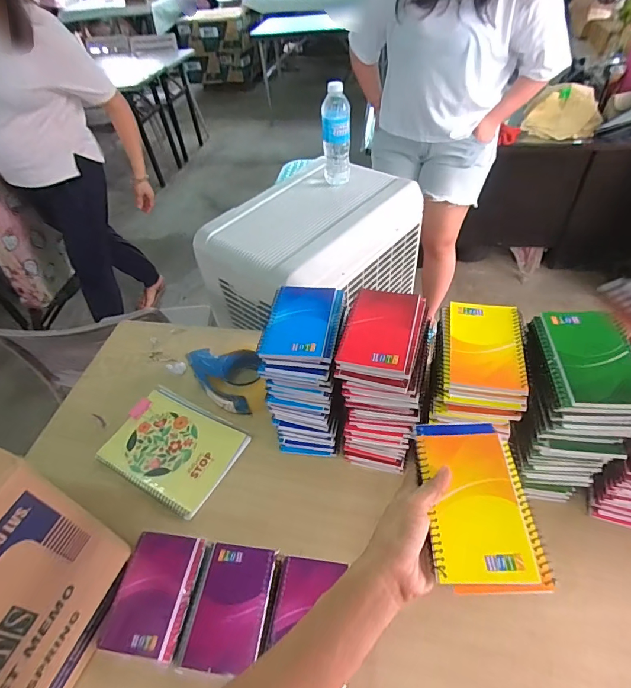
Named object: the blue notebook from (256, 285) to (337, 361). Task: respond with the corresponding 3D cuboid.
[{"bbox_3d":[-0.022,-0.033,0.551,0.083,0.015,0.124,3,49,11],"label":"blue notebook"}]

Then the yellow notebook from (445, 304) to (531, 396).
[{"bbox_3d":[0.197,0.000,0.484,0.082,0.016,0.124,7,50,13],"label":"yellow notebook"}]

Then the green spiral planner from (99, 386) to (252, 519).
[{"bbox_3d":[-0.239,0.166,0.691,0.216,0.013,0.161,22,54,26],"label":"green spiral planner"}]

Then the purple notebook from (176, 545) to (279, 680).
[{"bbox_3d":[-0.100,0.305,0.488,0.088,0.016,0.126,2,47,10],"label":"purple notebook"}]

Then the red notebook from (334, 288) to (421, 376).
[{"bbox_3d":[0.077,-0.019,0.502,0.082,0.007,0.118,8,52,16],"label":"red notebook"}]

